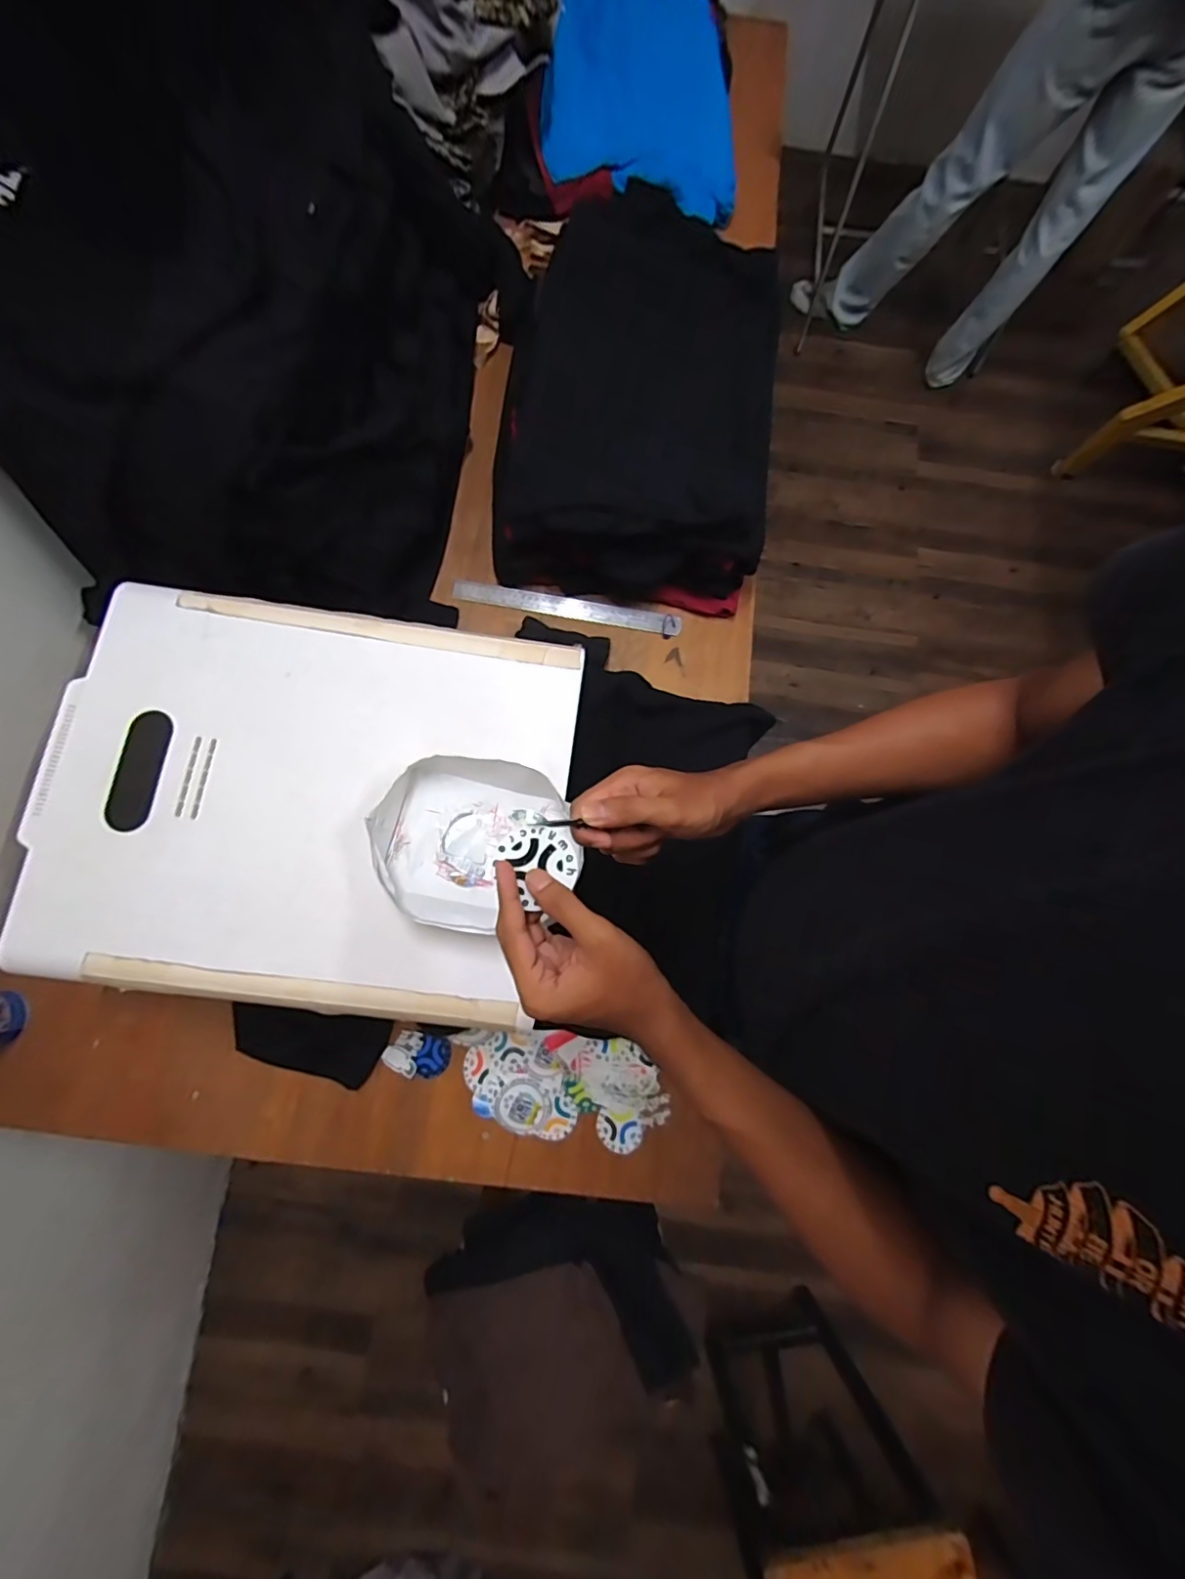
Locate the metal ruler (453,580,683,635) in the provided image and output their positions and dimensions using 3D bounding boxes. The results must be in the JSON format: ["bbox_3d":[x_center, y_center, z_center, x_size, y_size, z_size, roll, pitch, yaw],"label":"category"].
[{"bbox_3d":[-0.035,-0.259,0.792,0.321,0.007,0.029,10,90,-1],"label":"metal ruler"}]

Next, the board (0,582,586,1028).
[{"bbox_3d":[-0.287,0.005,0.560,0.496,0.033,0.398,8,78,1],"label":"board"}]

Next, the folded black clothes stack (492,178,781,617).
[{"bbox_3d":[0.059,-0.503,0.767,0.365,0.154,0.447,9,78,-2],"label":"folded black clothes stack"}]

